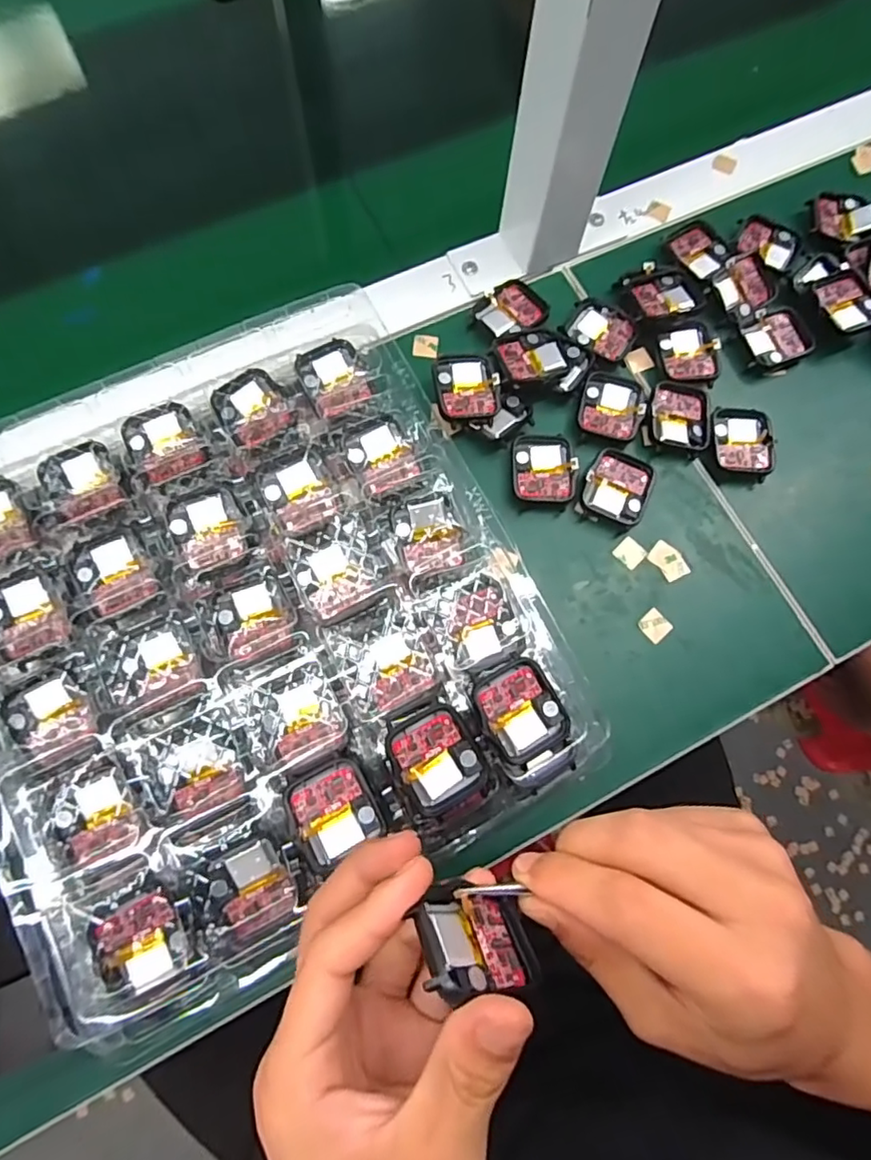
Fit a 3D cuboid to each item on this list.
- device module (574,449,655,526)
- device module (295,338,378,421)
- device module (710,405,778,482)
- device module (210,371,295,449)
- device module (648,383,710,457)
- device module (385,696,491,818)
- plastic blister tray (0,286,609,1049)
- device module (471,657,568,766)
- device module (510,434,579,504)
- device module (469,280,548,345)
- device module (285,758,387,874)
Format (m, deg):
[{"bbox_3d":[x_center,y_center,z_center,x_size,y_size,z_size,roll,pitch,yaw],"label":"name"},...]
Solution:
[{"bbox_3d":[0.106,-0.054,0.341,0.037,0.012,0.043,22,74,6],"label":"device module"},{"bbox_3d":[-0.056,-0.113,0.324,0.037,0.008,0.041,-23,75,-8],"label":"device module"},{"bbox_3d":[0.186,-0.084,0.352,0.037,0.012,0.044,1,73,-1],"label":"device module"},{"bbox_3d":[-0.100,-0.094,0.318,0.035,0.008,0.041,-34,76,-11],"label":"device module"},{"bbox_3d":[0.148,-0.100,0.352,0.038,0.009,0.045,10,73,2],"label":"device module"},{"bbox_3d":[0.000,0.081,0.266,0.038,0.012,0.047,-24,75,-8],"label":"device module"},{"bbox_3d":[-0.093,0.022,0.297,0.266,0.043,0.288,-26,75,-9],"label":"plastic blister tray"},{"bbox_3d":[0.040,0.062,0.276,0.037,0.011,0.043,-27,75,-9],"label":"device module"},{"bbox_3d":[0.064,-0.067,0.340,0.037,0.007,0.042,-5,73,-3],"label":"device module"},{"bbox_3d":[0.047,-0.170,0.367,0.045,0.007,0.037,-39,77,-12],"label":"device module"},{"bbox_3d":[-0.045,0.104,0.261,0.035,0.008,0.040,-26,75,-9],"label":"device module"}]

